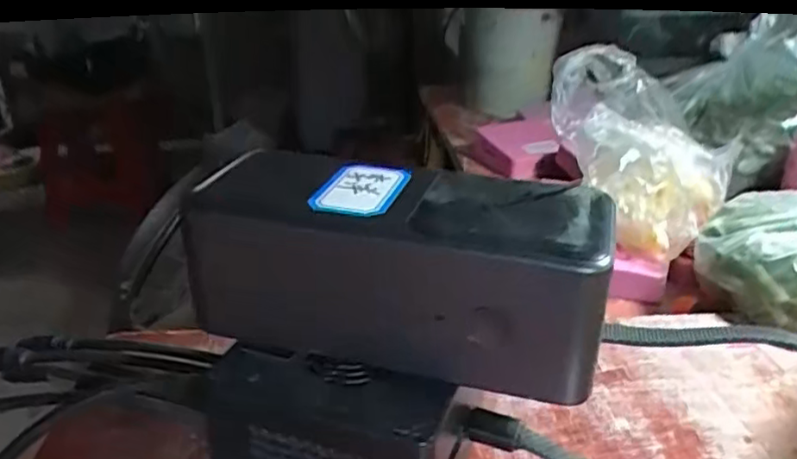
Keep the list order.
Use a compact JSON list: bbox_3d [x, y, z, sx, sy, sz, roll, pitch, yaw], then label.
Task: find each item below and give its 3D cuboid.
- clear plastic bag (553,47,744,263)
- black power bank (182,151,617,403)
[{"bbox_3d":[0.139,-0.049,0.379,0.094,0.090,0.102,17,31,32],"label":"clear plastic bag"},{"bbox_3d":[0.002,0.011,0.203,0.118,0.051,0.047,5,25,13],"label":"black power bank"}]

